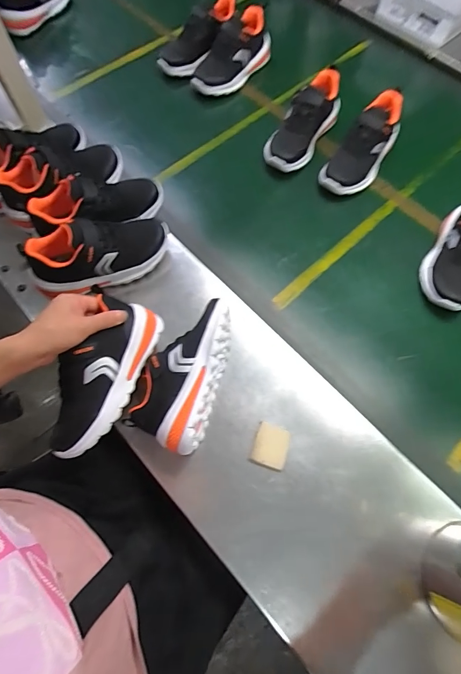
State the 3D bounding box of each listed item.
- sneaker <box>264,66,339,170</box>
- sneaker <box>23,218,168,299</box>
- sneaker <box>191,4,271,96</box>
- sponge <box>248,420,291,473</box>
[{"bbox_3d":[0.147,-0.431,0.755,0.093,0.106,0.215,35,88,14],"label":"sneaker"},{"bbox_3d":[-0.202,-0.138,0.582,0.209,0.089,0.082,-21,70,-6],"label":"sneaker"},{"bbox_3d":[0.005,-0.625,0.833,0.086,0.110,0.212,32,72,11],"label":"sneaker"},{"bbox_3d":[0.056,0.152,0.518,0.048,0.015,0.056,17,71,9],"label":"sponge"}]

